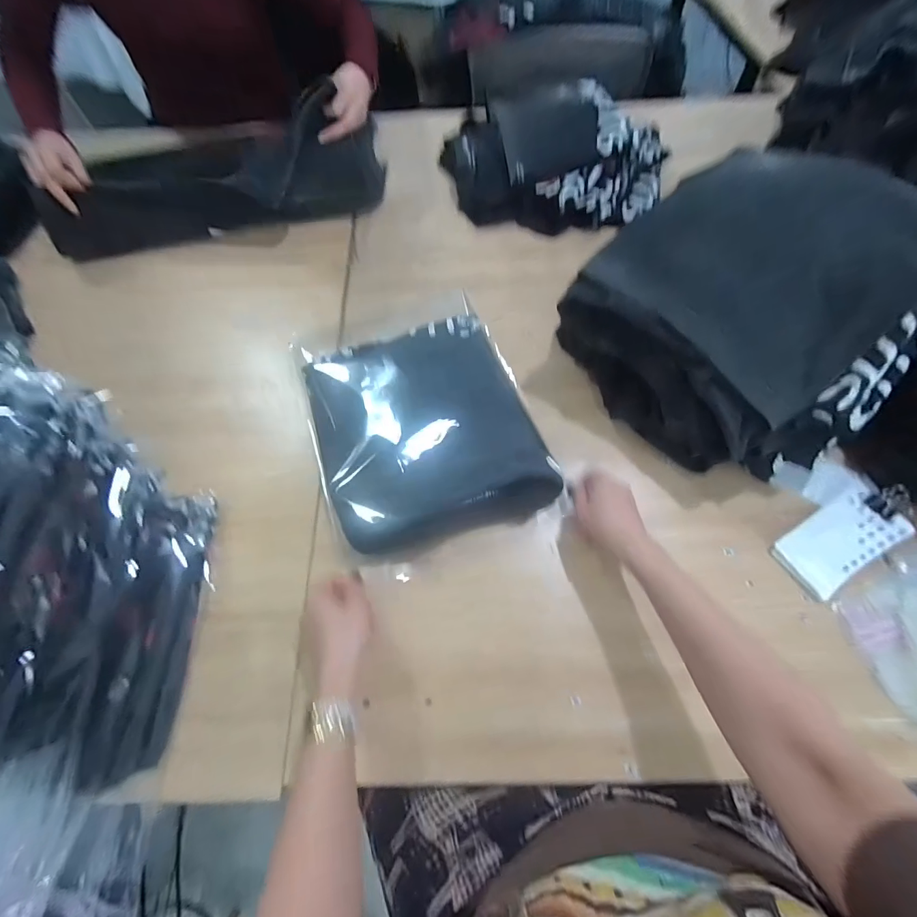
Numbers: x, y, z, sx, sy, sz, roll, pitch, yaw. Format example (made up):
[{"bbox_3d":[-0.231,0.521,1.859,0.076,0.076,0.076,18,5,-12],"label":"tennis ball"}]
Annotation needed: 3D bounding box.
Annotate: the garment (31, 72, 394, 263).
[{"bbox_3d":[-0.408,-0.480,0.745,0.544,0.176,0.154,-11,63,-3],"label":"garment"}]

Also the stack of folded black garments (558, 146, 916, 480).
[{"bbox_3d":[0.349,-0.182,0.528,0.325,0.197,0.335,-39,68,-16],"label":"stack of folded black garments"}]

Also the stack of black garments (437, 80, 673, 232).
[{"bbox_3d":[0.179,-0.551,0.795,0.381,0.109,0.318,-13,63,-4],"label":"stack of black garments"}]

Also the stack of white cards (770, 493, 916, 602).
[{"bbox_3d":[0.446,0.096,0.515,0.146,0.008,0.073,-31,62,-7],"label":"stack of white cards"}]

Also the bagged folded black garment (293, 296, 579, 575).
[{"bbox_3d":[-0.055,-0.068,0.596,0.289,0.030,0.379,-17,64,-6],"label":"bagged folded black garment"}]

